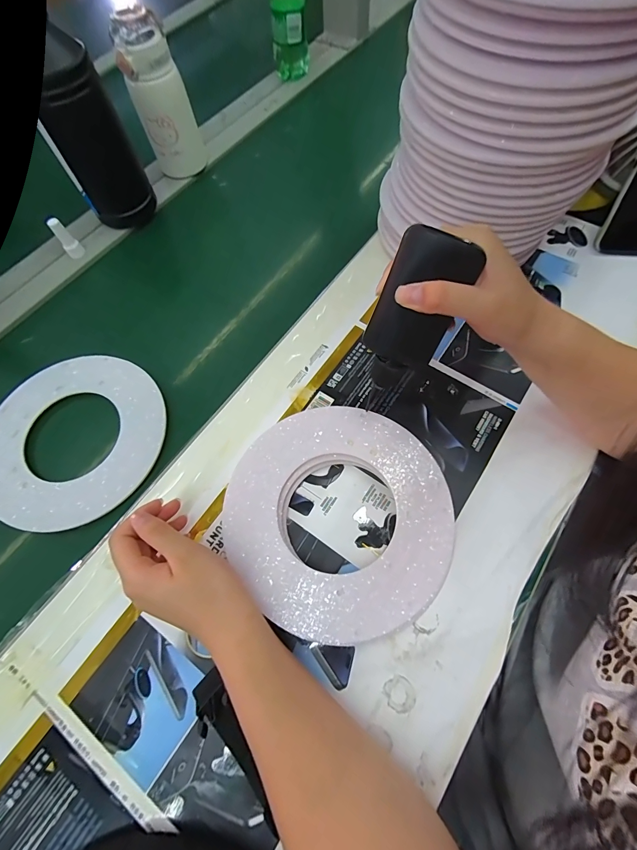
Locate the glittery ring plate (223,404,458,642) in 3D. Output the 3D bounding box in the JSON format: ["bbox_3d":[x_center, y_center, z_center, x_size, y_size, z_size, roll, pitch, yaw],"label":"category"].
[{"bbox_3d":[0.018,0.077,0.321,0.184,0.032,0.190,0,68,1],"label":"glittery ring plate"}]

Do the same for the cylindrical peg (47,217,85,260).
[{"bbox_3d":[-0.334,-0.247,0.475,0.021,0.049,0.017,-40,72,-14],"label":"cylindrical peg"}]

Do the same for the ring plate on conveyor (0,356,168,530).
[{"bbox_3d":[-0.263,0.011,0.381,0.195,0.008,0.184,0,68,1],"label":"ring plate on conveyor"}]

